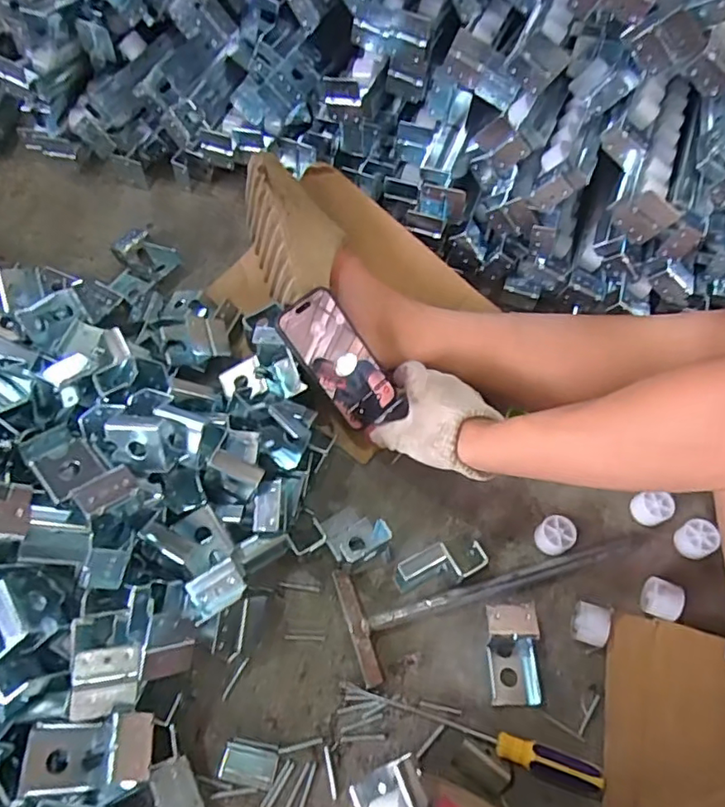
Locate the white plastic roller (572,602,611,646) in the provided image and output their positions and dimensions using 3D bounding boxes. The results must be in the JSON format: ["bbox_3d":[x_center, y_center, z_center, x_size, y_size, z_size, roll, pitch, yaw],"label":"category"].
[{"bbox_3d":[0.213,0.208,0.525,0.027,0.032,0.037,22,60,10],"label":"white plastic roller"}]

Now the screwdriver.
[{"bbox_3d":[0.090,0.281,0.478,0.225,0.021,0.023,17,60,7],"label":"screwdriver"}]

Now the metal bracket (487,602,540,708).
[{"bbox_3d":[0.137,0.223,0.505,0.044,0.041,0.086,-4,59,-5],"label":"metal bracket"}]

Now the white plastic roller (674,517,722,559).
[{"bbox_3d":[0.340,0.136,0.568,0.032,0.022,0.036,33,63,15],"label":"white plastic roller"}]

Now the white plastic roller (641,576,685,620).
[{"bbox_3d":[0.287,0.186,0.533,0.030,0.029,0.031,28,62,13],"label":"white plastic roller"}]

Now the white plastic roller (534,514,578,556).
[{"bbox_3d":[0.195,0.133,0.565,0.036,0.023,0.034,1,59,-2],"label":"white plastic roller"}]

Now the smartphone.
[{"bbox_3d":[-0.020,-0.046,0.593,0.081,0.016,0.153,-44,104,-24],"label":"smartphone"}]

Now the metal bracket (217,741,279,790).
[{"bbox_3d":[-0.095,0.301,0.465,0.046,0.006,0.027,12,59,4],"label":"metal bracket"}]

